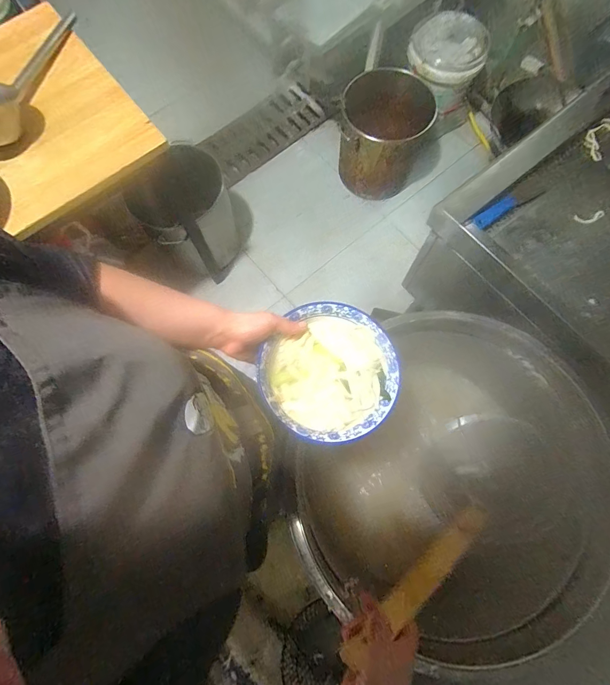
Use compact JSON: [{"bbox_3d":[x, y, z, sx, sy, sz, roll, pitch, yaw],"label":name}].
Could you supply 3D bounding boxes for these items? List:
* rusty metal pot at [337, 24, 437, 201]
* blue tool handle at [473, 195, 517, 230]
[{"bbox_3d":[0.339,-0.891,1.522,0.362,0.397,0.379,0,75,1],"label":"rusty metal pot"},{"bbox_3d":[0.412,-0.281,0.764,0.121,0.022,0.028,-34,77,-8],"label":"blue tool handle"}]

